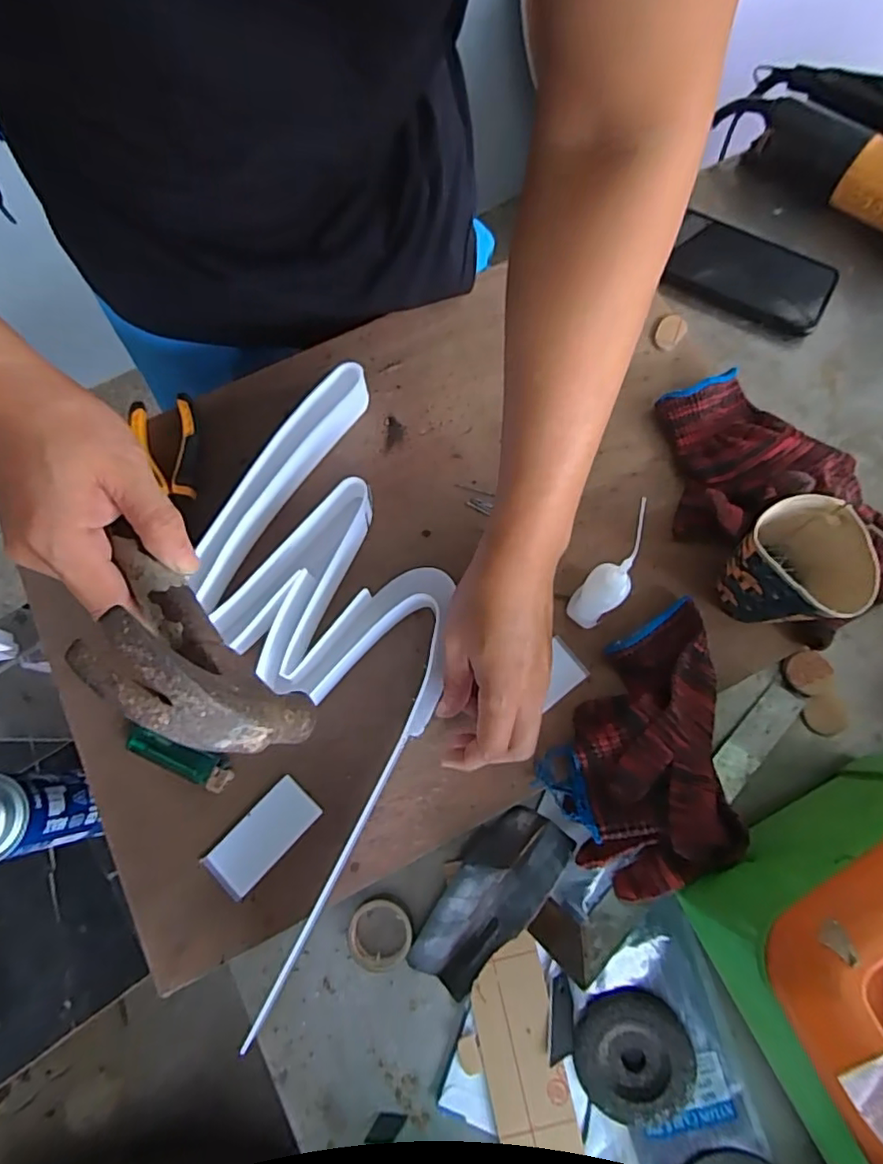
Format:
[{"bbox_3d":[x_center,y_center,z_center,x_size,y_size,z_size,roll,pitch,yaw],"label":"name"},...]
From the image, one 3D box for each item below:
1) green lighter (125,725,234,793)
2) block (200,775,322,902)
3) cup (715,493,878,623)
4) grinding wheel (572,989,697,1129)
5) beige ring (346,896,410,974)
[{"bbox_3d":[-0.193,0.129,0.434,0.083,0.008,0.024,18,74,7],"label":"green lighter"},{"bbox_3d":[-0.128,0.182,0.422,0.040,0.004,0.081,43,78,13],"label":"block"},{"bbox_3d":[0.245,-0.003,0.429,0.066,0.111,0.080,-27,74,-7],"label":"cup"},{"bbox_3d":[0.127,0.316,0.391,0.074,0.012,0.077,0,73,1],"label":"grinding wheel"},{"bbox_3d":[-0.043,0.245,0.413,0.045,0.019,0.043,0,73,1],"label":"beige ring"}]

